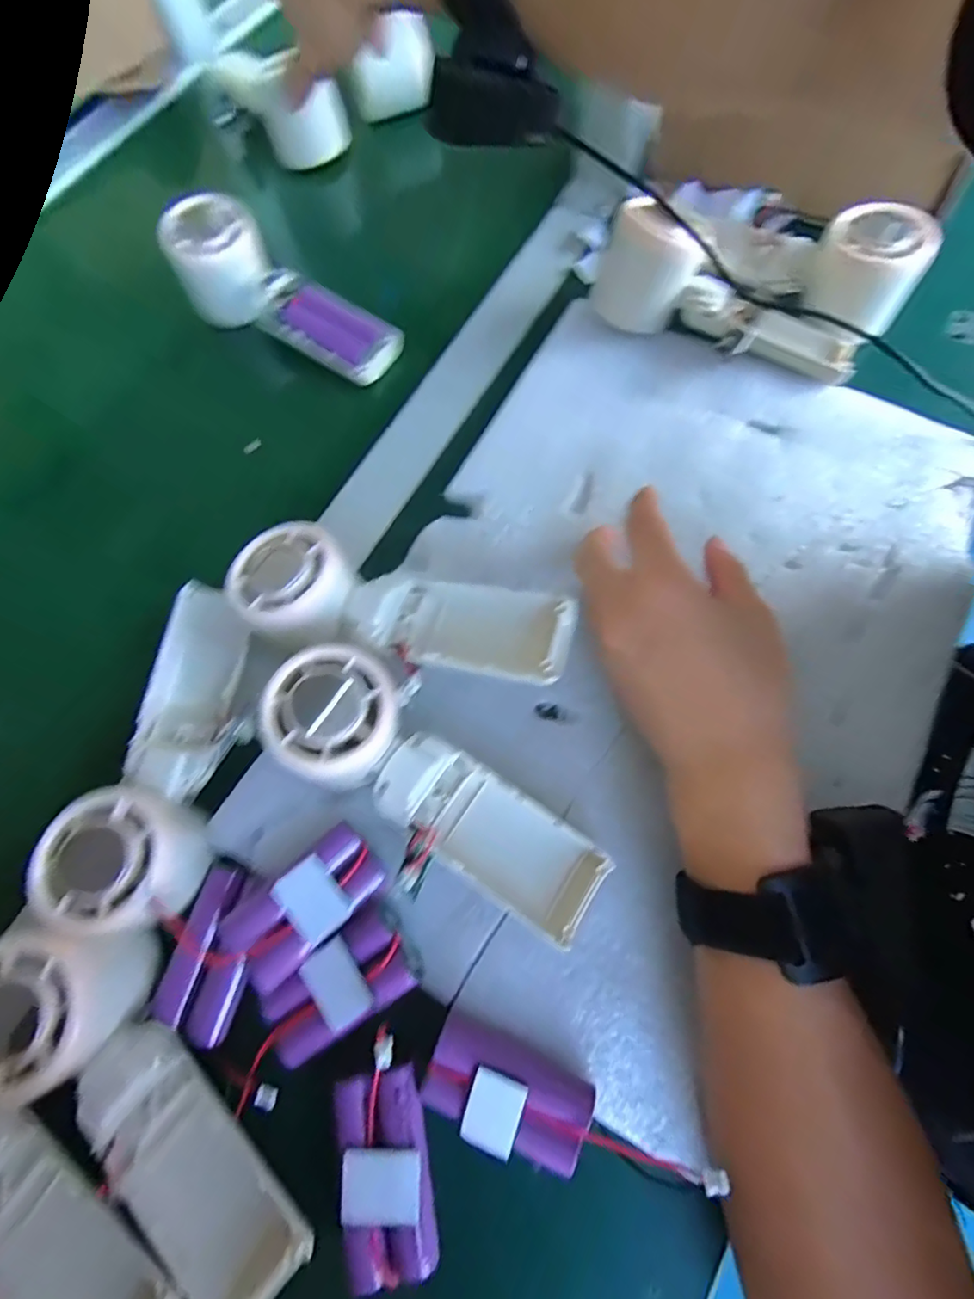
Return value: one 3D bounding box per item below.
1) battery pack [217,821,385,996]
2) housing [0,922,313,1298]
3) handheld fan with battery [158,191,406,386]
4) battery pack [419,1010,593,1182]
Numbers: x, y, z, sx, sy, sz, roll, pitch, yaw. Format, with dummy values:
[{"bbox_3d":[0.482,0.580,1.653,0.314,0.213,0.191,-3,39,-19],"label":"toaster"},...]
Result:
[{"bbox_3d":[-0.078,0.111,0.240,0.063,0.023,0.035,-38,73,-10],"label":"battery pack"},{"bbox_3d":[-0.136,0.178,0.215,0.063,0.032,0.163,-40,86,-12],"label":"housing"},{"bbox_3d":[-0.138,-0.238,0.376,0.169,0.052,0.061,32,73,-1],"label":"handheld fan with battery"},{"bbox_3d":[0.007,0.179,0.218,0.065,0.014,0.036,23,73,10],"label":"battery pack"}]

